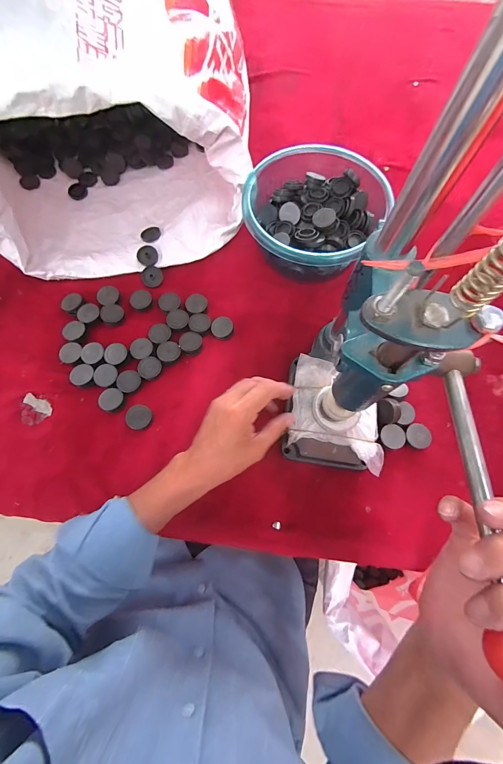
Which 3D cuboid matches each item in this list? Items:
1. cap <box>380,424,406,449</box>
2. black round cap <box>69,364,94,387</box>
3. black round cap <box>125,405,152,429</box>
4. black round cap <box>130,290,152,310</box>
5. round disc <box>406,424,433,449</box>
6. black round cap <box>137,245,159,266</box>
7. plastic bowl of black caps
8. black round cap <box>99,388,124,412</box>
[{"bbox_3d":[0.188,0.073,0.399,0.032,0.009,0.031,0,71,1],"label":"cap"},{"bbox_3d":[-0.239,-0.009,0.426,0.033,0.011,0.032,0,71,1],"label":"black round cap"},{"bbox_3d":[-0.152,0.046,0.404,0.033,0.012,0.033,1,71,-2],"label":"black round cap"},{"bbox_3d":[-0.170,-0.127,0.461,0.032,0.004,0.032,0,71,1],"label":"black round cap"},{"bbox_3d":[0.220,0.072,0.395,0.030,0.004,0.031,14,89,20],"label":"round disc"},{"bbox_3d":[-0.167,-0.203,0.484,0.032,0.008,0.031,-7,96,-4],"label":"black round cap"},{"bbox_3d":[0.095,-0.259,0.468,0.199,0.077,0.221,39,76,13],"label":"plastic bowl of black caps"},{"bbox_3d":[-0.194,0.024,0.414,0.031,0.008,0.032,0,71,1],"label":"black round cap"}]

